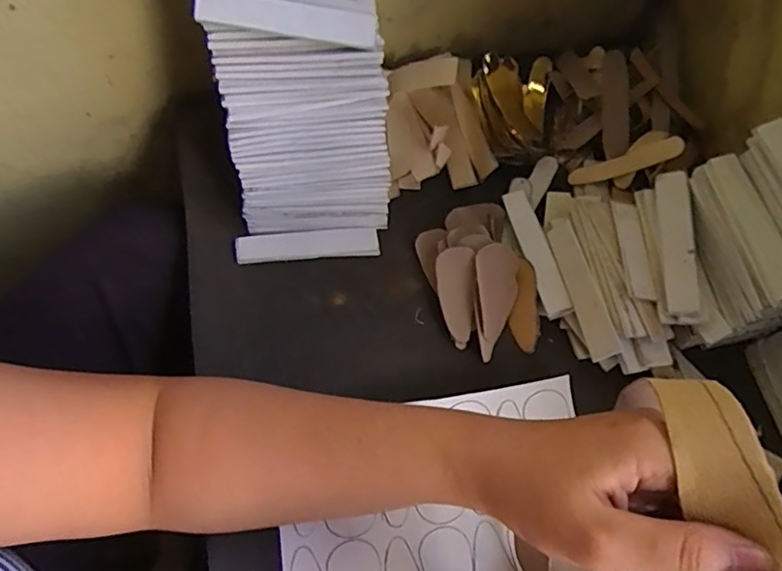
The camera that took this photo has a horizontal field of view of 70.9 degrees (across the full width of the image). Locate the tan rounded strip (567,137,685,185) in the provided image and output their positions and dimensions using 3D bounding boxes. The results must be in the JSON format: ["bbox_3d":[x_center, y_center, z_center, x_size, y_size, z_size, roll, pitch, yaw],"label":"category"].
[{"bbox_3d":[0.185,-0.096,0.437,0.005,0.088,0.016,5,76,-45],"label":"tan rounded strip"}]

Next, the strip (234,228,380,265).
[{"bbox_3d":[-0.064,-0.030,0.424,0.108,0.007,0.022,-5,67,-4],"label":"strip"}]

